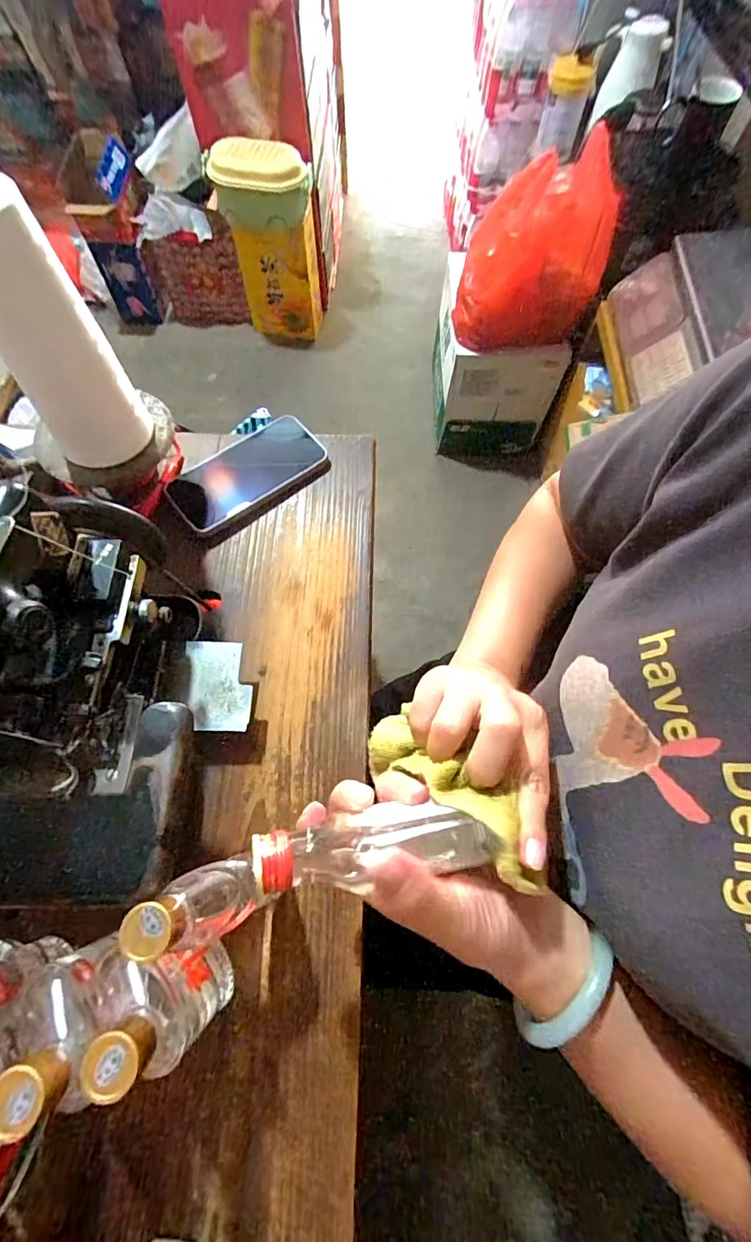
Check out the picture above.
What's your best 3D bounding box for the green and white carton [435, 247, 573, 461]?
[{"bbox_3d":[0.314,-0.709,1.321,0.289,0.363,0.343,-1,68,-1],"label":"green and white carton"}]

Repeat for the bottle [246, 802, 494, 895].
[{"bbox_3d":[-0.002,0.113,0.244,0.114,0.033,0.029,-5,68,-5],"label":"bottle"}]

